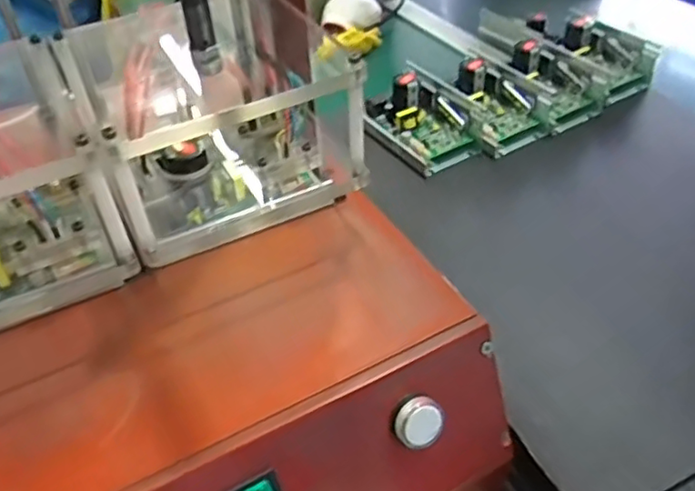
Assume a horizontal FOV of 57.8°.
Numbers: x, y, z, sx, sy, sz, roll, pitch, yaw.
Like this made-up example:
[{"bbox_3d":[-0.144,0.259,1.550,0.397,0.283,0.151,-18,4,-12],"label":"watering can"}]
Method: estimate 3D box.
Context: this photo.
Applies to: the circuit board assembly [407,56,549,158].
[{"bbox_3d":[0.139,-0.156,0.673,0.082,0.055,0.139,-25,47,-22],"label":"circuit board assembly"}]

